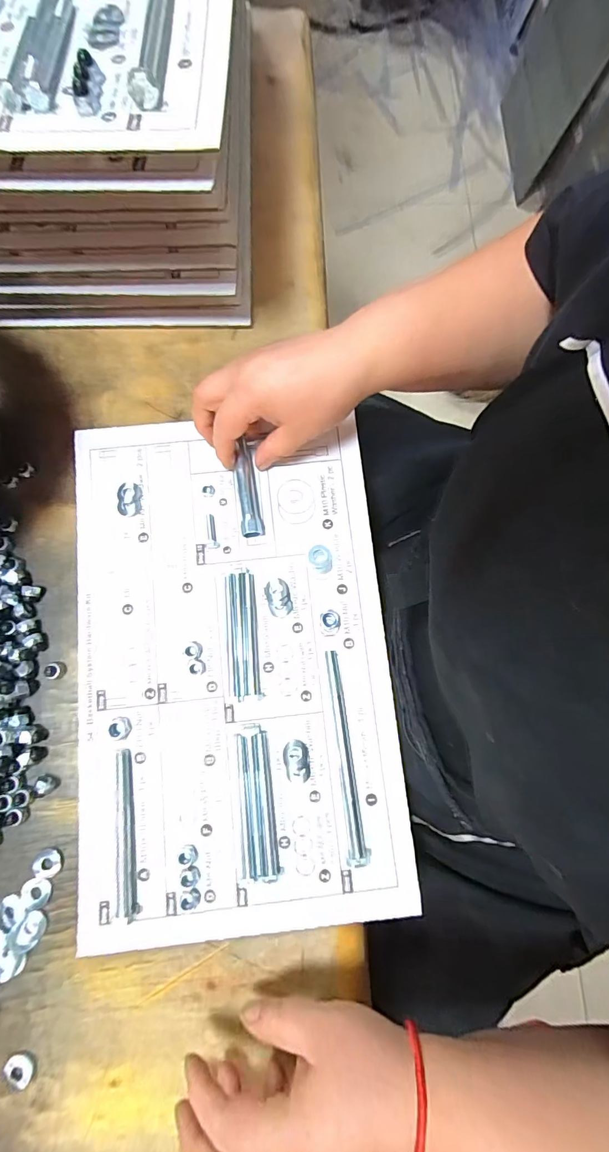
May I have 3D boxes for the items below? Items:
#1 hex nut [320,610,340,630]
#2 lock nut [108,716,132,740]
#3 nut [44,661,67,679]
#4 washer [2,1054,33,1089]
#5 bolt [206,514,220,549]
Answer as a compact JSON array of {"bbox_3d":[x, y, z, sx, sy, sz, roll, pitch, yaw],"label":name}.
[{"bbox_3d":[0.020,0.035,0.349,0.016,0.008,0.015,-4,80,-2],"label":"hex nut"},{"bbox_3d":[-0.140,0.116,0.332,0.015,0.006,0.016,0,80,-1],"label":"lock nut"},{"bbox_3d":[-0.194,0.073,0.339,0.012,0.010,0.013,-8,80,-2],"label":"nut"},{"bbox_3d":[-0.194,0.335,0.297,0.020,0.005,0.015,24,80,3],"label":"washer"},{"bbox_3d":[-0.077,-0.038,0.361,0.010,0.008,0.030,-6,80,-2],"label":"bolt"}]

